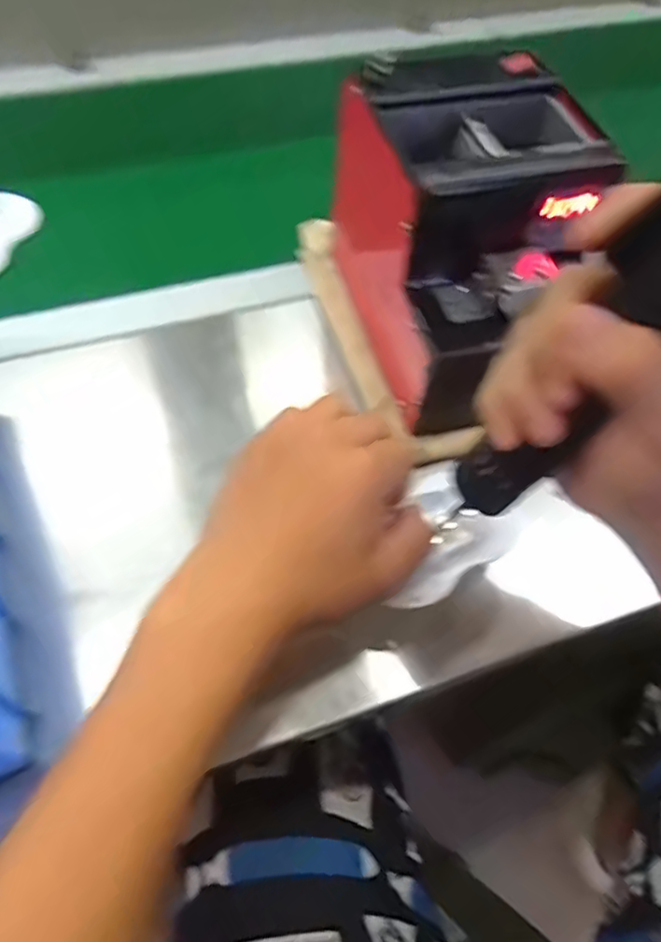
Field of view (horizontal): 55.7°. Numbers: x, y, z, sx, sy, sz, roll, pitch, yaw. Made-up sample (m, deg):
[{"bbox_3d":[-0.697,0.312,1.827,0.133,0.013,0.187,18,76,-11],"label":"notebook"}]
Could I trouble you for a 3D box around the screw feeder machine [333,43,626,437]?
[{"bbox_3d":[0.093,-0.137,0.390,0.126,0.141,0.170,-14,61,-12],"label":"screw feeder machine"}]

